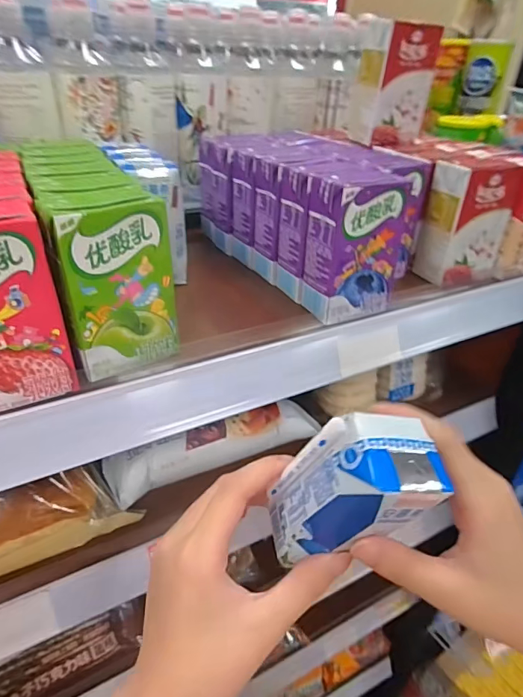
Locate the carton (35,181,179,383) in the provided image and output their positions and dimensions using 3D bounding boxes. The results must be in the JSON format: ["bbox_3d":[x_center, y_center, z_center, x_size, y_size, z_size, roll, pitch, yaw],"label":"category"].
[{"bbox_3d":[-0.091,-0.041,0.275,0.067,0.102,0.039,-16,39,-25],"label":"carton"}]

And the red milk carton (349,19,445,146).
[{"bbox_3d":[0.135,-0.270,0.450,0.069,0.099,0.039,-10,36,-17],"label":"red milk carton"}]

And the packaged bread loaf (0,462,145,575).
[{"bbox_3d":[-0.201,0.137,0.341,0.178,0.052,0.060,-16,39,-25],"label":"packaged bread loaf"}]

